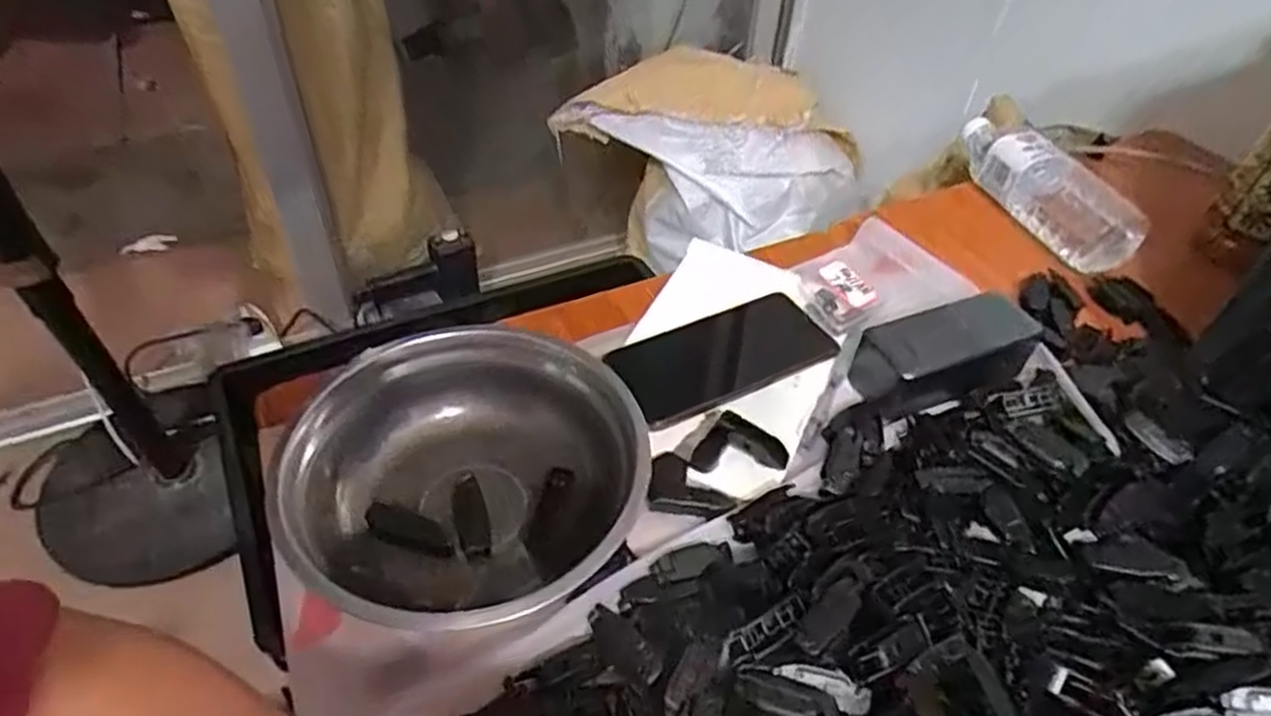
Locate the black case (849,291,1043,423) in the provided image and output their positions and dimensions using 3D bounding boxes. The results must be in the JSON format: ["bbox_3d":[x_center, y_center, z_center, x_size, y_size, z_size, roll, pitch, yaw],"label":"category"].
[{"bbox_3d":[0.221,-0.006,0.541,0.126,0.045,0.060,-16,47,-18],"label":"black case"}]

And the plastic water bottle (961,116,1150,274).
[{"bbox_3d":[0.373,-0.156,0.686,0.051,0.061,0.198,-16,47,-18],"label":"plastic water bottle"}]

